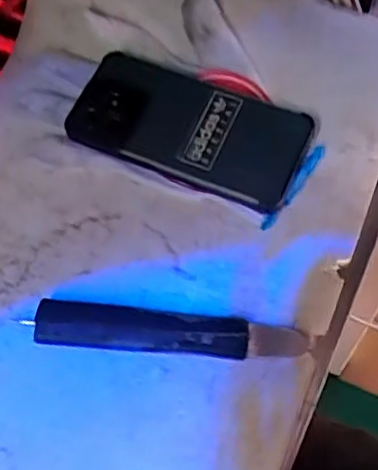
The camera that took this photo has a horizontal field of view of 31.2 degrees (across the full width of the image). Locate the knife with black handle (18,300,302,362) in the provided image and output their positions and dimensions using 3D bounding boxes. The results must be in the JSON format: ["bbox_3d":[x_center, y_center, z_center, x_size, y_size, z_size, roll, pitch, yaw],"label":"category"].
[{"bbox_3d":[-0.013,0.059,0.416,0.165,0.012,0.027,5,62,3],"label":"knife with black handle"}]

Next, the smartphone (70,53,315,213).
[{"bbox_3d":[-0.001,-0.076,0.477,0.162,0.016,0.082,20,68,12],"label":"smartphone"}]

